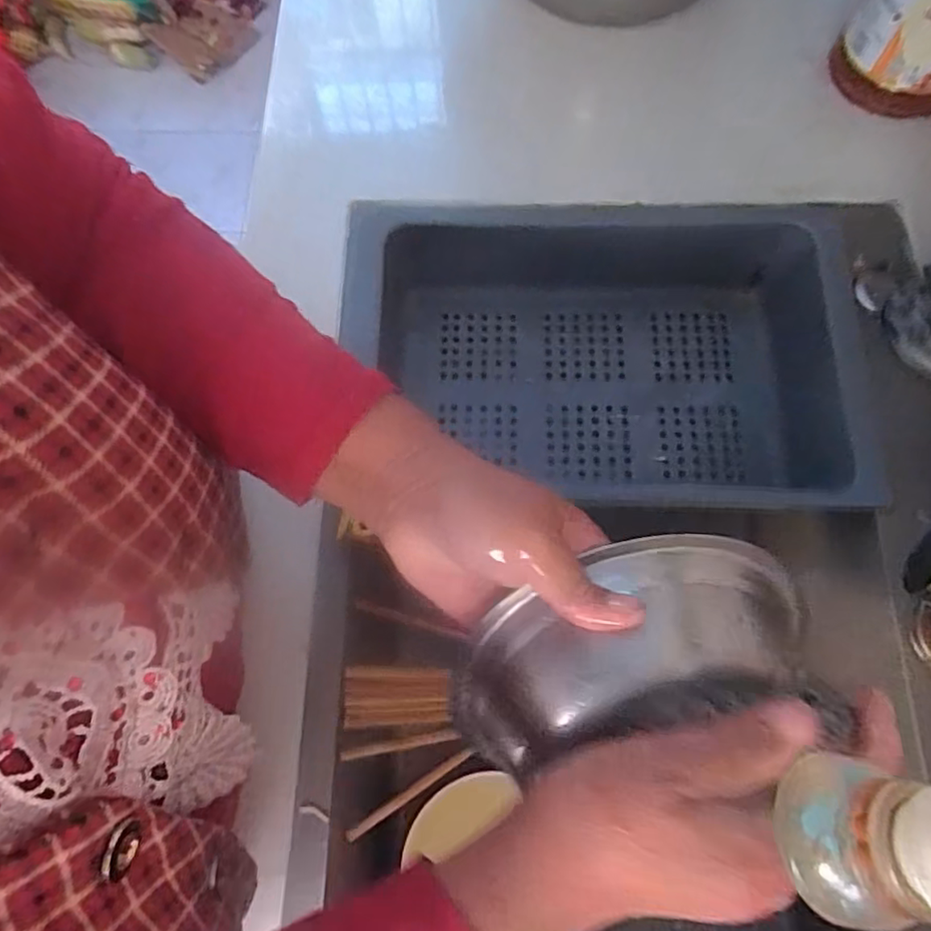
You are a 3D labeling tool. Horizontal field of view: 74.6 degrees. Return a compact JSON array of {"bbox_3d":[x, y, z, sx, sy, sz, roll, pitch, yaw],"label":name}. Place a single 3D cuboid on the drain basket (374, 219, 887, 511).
[{"bbox_3d":[0.106,-0.082,0.506,0.367,0.096,0.215,2,71,2],"label":"drain basket"}]

